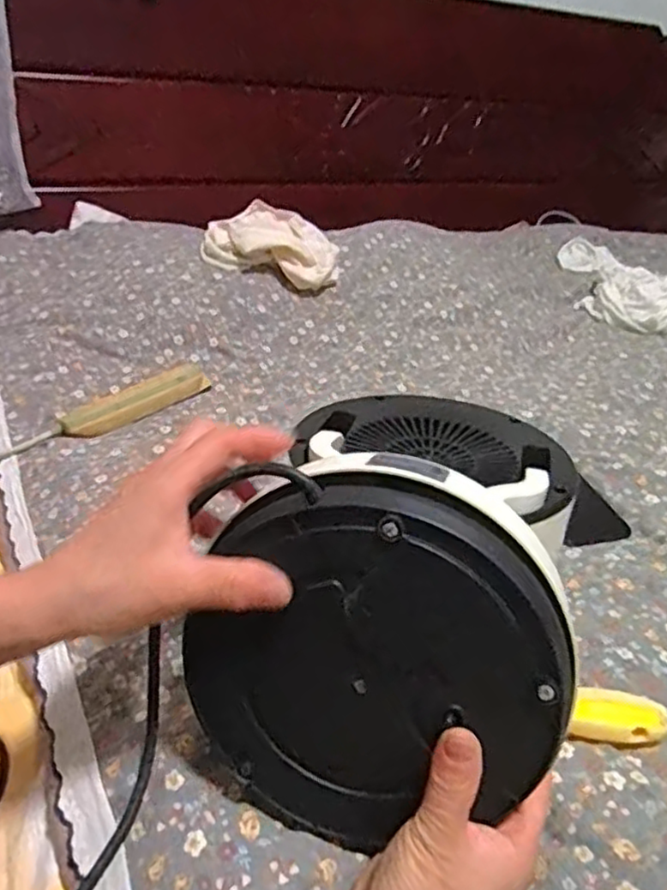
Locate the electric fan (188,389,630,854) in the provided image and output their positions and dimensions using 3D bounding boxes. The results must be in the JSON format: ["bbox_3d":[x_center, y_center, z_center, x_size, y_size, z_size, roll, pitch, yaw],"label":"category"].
[{"bbox_3d":[0.052,0.058,0.444,0.192,0.184,0.309,11,30,11],"label":"electric fan"}]

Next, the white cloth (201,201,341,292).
[{"bbox_3d":[-0.096,-0.297,1.010,0.199,0.107,0.087,7,28,6],"label":"white cloth"}]

